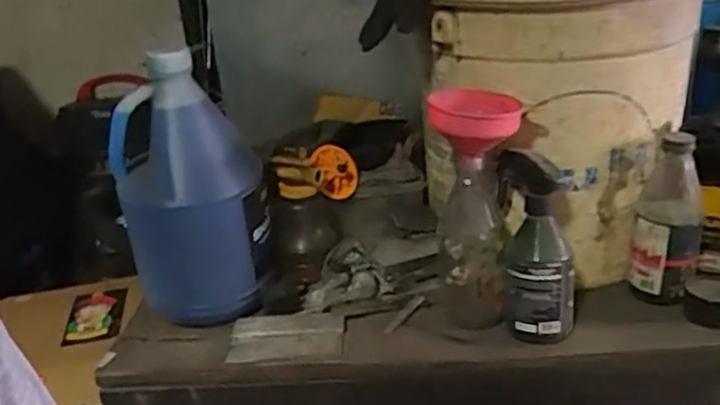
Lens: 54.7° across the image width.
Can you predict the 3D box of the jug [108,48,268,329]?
[{"bbox_3d":[-0.166,-0.009,0.699,0.120,0.253,0.104,10,28,31],"label":"jug"}]

